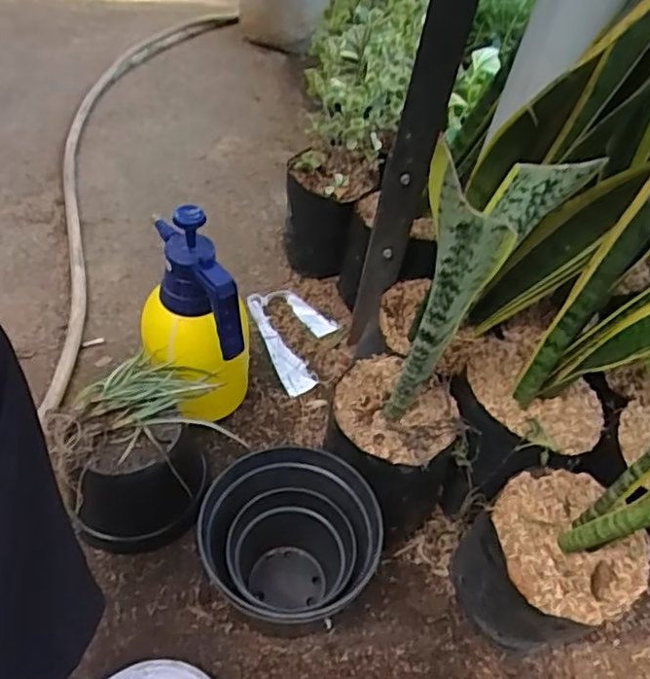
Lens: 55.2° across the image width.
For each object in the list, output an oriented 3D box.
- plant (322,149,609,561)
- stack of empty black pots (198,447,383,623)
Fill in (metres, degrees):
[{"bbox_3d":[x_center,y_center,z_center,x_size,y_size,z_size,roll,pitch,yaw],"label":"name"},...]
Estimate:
[{"bbox_3d":[0.091,0.027,0.630,0.148,0.464,0.162,30,52,21],"label":"plant"},{"bbox_3d":[-0.039,0.225,0.669,0.175,0.132,0.170,28,50,18],"label":"stack of empty black pots"}]

